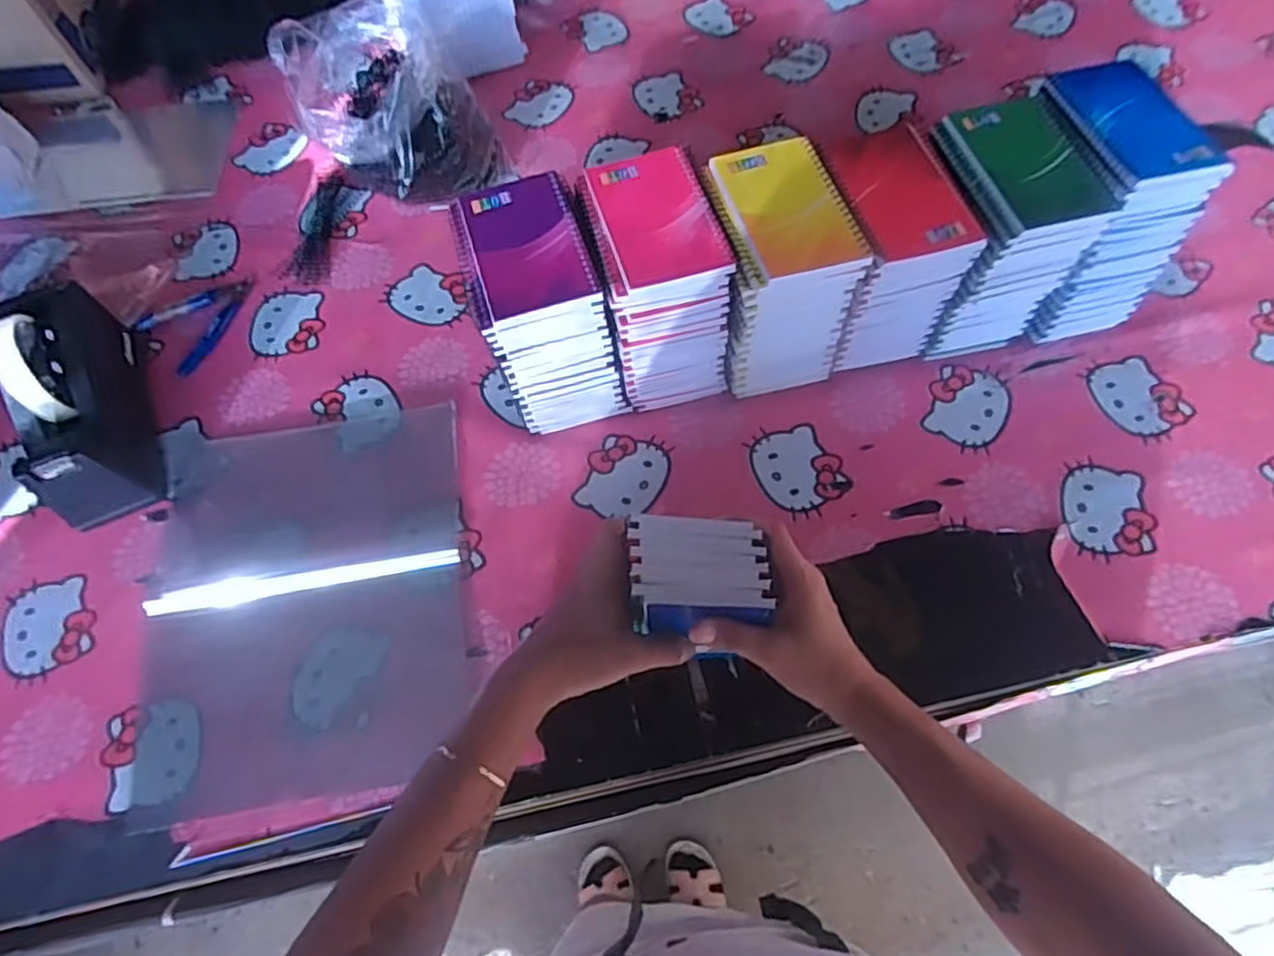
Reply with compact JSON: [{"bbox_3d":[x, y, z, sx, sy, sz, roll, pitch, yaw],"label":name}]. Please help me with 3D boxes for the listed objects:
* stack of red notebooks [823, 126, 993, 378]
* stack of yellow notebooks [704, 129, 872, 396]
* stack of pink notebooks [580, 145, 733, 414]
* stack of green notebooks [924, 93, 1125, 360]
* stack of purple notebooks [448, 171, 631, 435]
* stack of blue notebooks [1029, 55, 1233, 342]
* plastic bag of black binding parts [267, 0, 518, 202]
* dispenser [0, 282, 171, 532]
[{"bbox_3d":[0.202,-0.184,0.609,0.093,0.167,0.129,-14,63,-4],"label":"stack of red notebooks"},{"bbox_3d":[0.110,-0.163,0.598,0.097,0.174,0.126,-13,63,-4],"label":"stack of yellow notebooks"},{"bbox_3d":[0.014,-0.157,0.606,0.094,0.171,0.130,-13,63,-4],"label":"stack of pink notebooks"},{"bbox_3d":[0.301,-0.203,0.612,0.113,0.172,0.128,-16,63,-6],"label":"stack of green notebooks"},{"bbox_3d":[-0.078,-0.135,0.598,0.097,0.170,0.128,-16,63,-6],"label":"stack of purple notebooks"},{"bbox_3d":[0.381,-0.228,0.617,0.106,0.177,0.147,-16,63,-6],"label":"stack of blue notebooks"},{"bbox_3d":[-0.233,-0.353,0.705,0.179,0.176,0.124,-42,68,-17],"label":"plastic bag of black binding parts"},{"bbox_3d":[-0.484,-0.068,0.611,0.074,0.119,0.215,-24,64,-10],"label":"dispenser"}]

